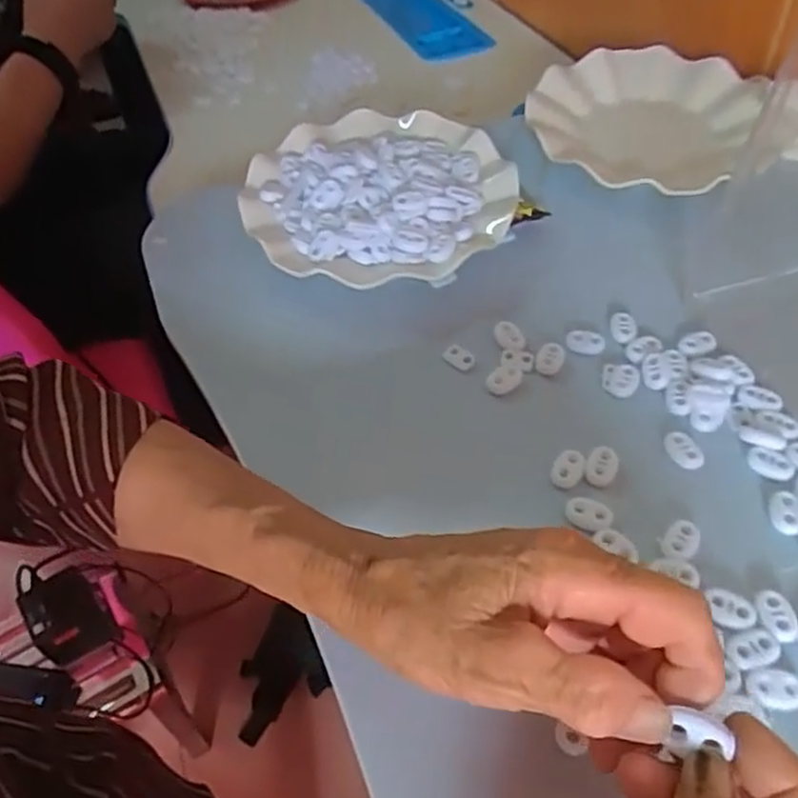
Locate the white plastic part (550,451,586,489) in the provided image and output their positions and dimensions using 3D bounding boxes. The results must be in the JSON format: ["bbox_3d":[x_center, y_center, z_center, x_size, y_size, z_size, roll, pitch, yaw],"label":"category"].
[{"bbox_3d":[0.085,0.036,0.360,0.013,0.010,0.019,28,56,26],"label":"white plastic part"}]

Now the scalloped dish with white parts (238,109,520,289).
[{"bbox_3d":[-0.014,-0.137,0.478,0.176,0.023,0.171,-3,49,3],"label":"scalloped dish with white parts"}]

